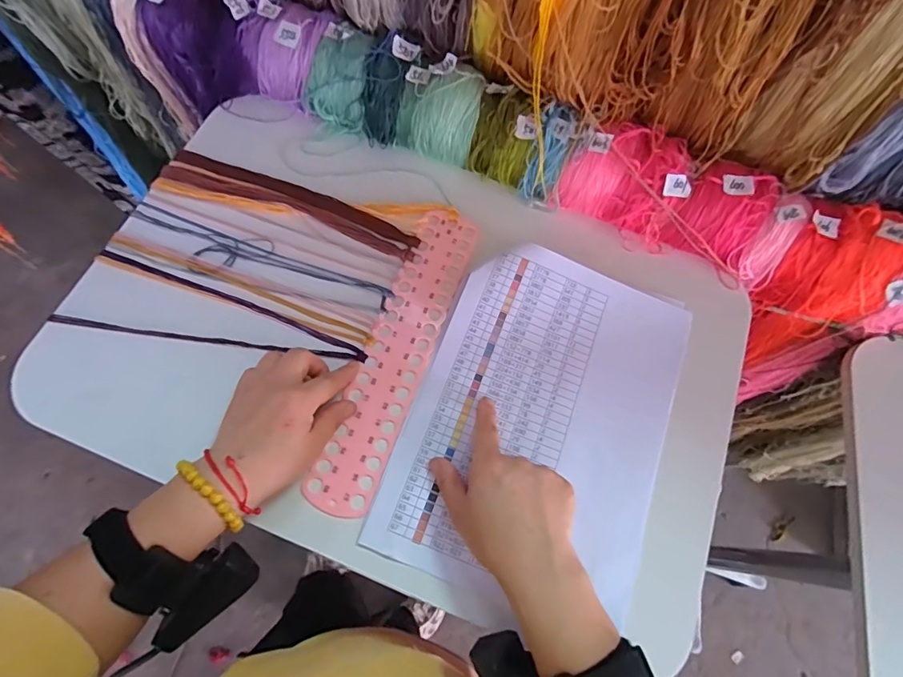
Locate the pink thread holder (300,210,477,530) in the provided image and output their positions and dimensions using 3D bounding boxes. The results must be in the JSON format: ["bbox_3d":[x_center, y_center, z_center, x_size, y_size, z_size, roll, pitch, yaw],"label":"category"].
[{"bbox_3d":[-0.045,0.010,0.415,0.055,0.004,0.286,19,70,5],"label":"pink thread holder"}]

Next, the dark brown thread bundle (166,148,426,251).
[{"bbox_3d":[-0.149,-0.142,0.464,0.253,0.009,0.023,21,62,3],"label":"dark brown thread bundle"}]

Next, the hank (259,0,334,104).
[{"bbox_3d":[-0.153,-0.282,0.472,0.054,0.069,0.078,27,70,8],"label":"hank"}]

